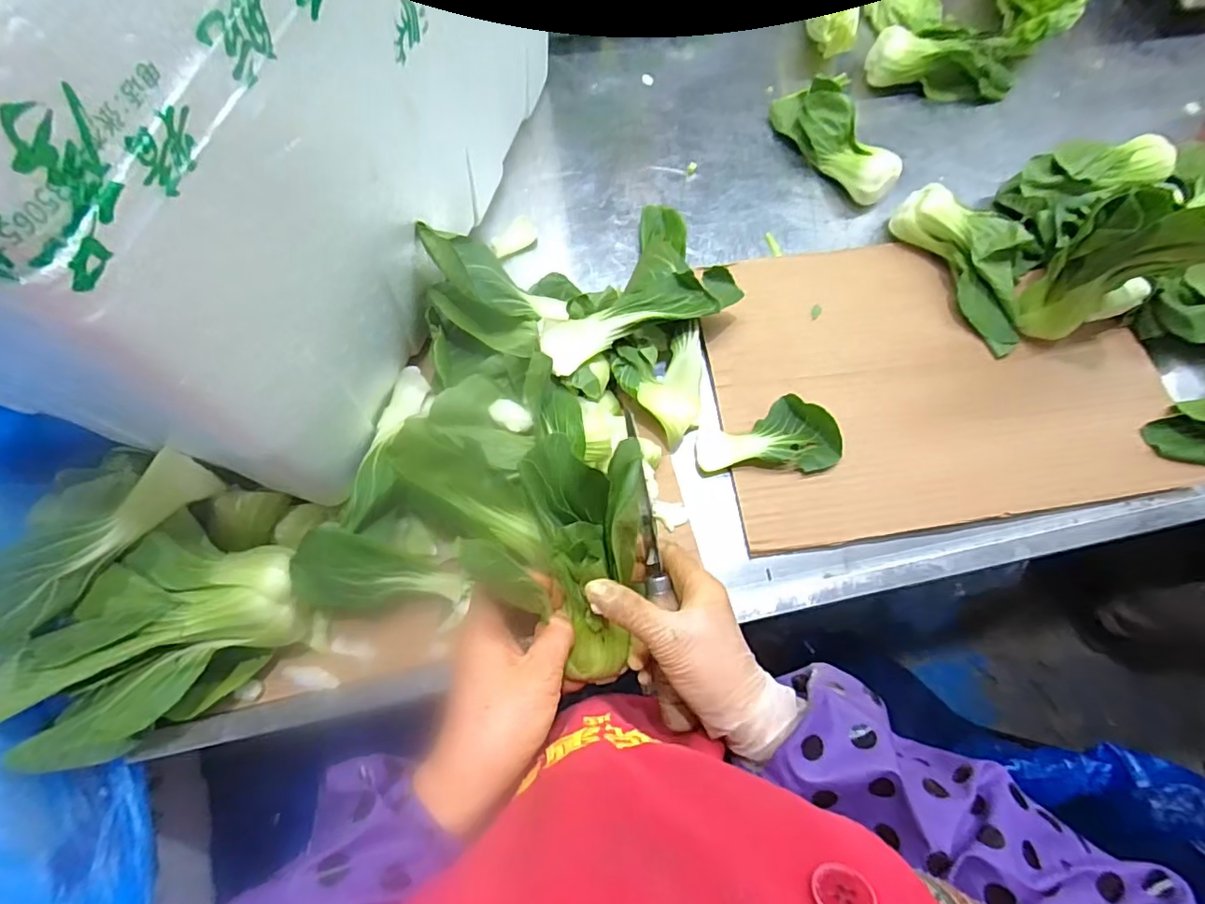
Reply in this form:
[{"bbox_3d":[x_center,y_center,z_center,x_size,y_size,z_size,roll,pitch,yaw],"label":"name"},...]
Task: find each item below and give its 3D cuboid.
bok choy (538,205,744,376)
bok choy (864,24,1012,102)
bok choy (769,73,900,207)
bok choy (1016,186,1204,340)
[{"bbox_3d":[0.012,-0.156,0.508,0.190,0.071,0.148,-26,73,-9],"label":"bok choy"},{"bbox_3d":[0.376,-0.427,0.615,0.167,0.050,0.064,0,71,0],"label":"bok choy"},{"bbox_3d":[0.240,-0.325,0.577,0.067,0.053,0.158,-21,73,-7],"label":"bok choy"},{"bbox_3d":[0.419,-0.148,0.462,0.085,0.159,0.047,32,74,10],"label":"bok choy"}]

